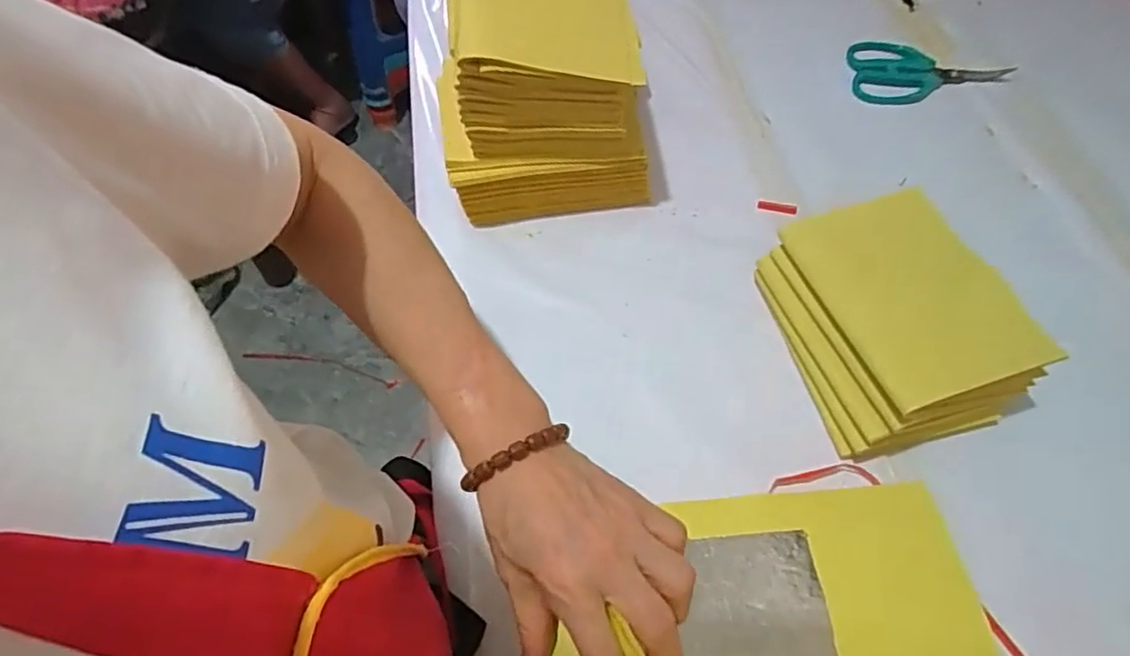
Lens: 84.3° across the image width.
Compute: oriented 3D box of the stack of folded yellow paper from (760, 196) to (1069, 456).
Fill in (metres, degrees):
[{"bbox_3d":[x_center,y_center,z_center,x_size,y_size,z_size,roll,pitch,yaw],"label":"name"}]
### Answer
[{"bbox_3d":[0.221,-0.011,0.437,0.112,0.094,0.171,-17,62,-10],"label":"stack of folded yellow paper"}]

